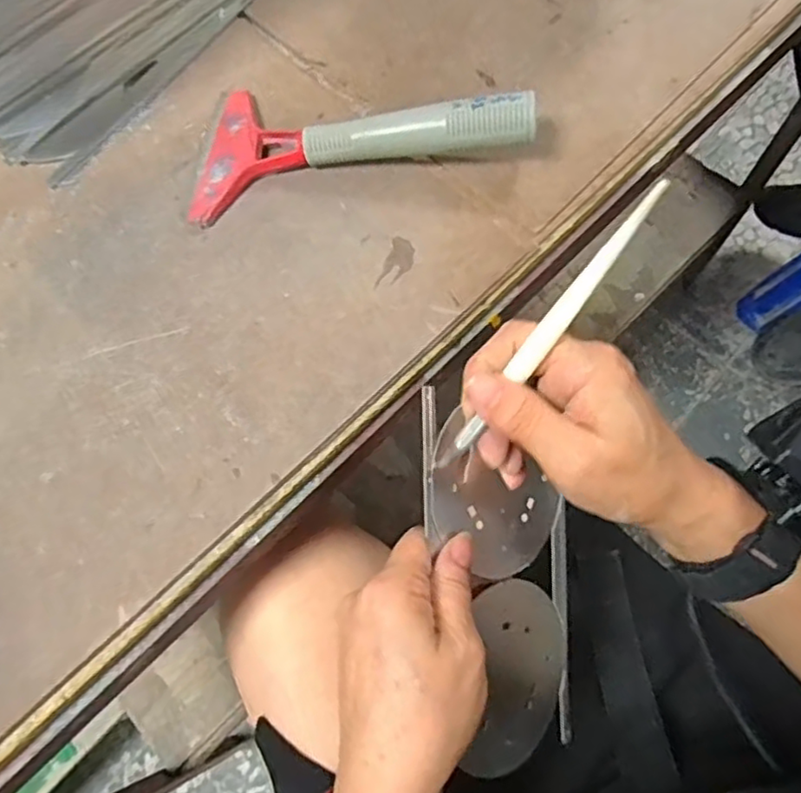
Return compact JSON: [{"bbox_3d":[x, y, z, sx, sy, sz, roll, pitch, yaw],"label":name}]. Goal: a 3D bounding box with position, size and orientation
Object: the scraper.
[{"bbox_3d":[-0.027,-0.166,0.395,0.208,0.044,0.098,-3,71,2],"label":"scraper"}]

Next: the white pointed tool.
[{"bbox_3d":[0.059,-0.023,0.270,0.010,0.007,0.145,41,116,15],"label":"white pointed tool"}]

